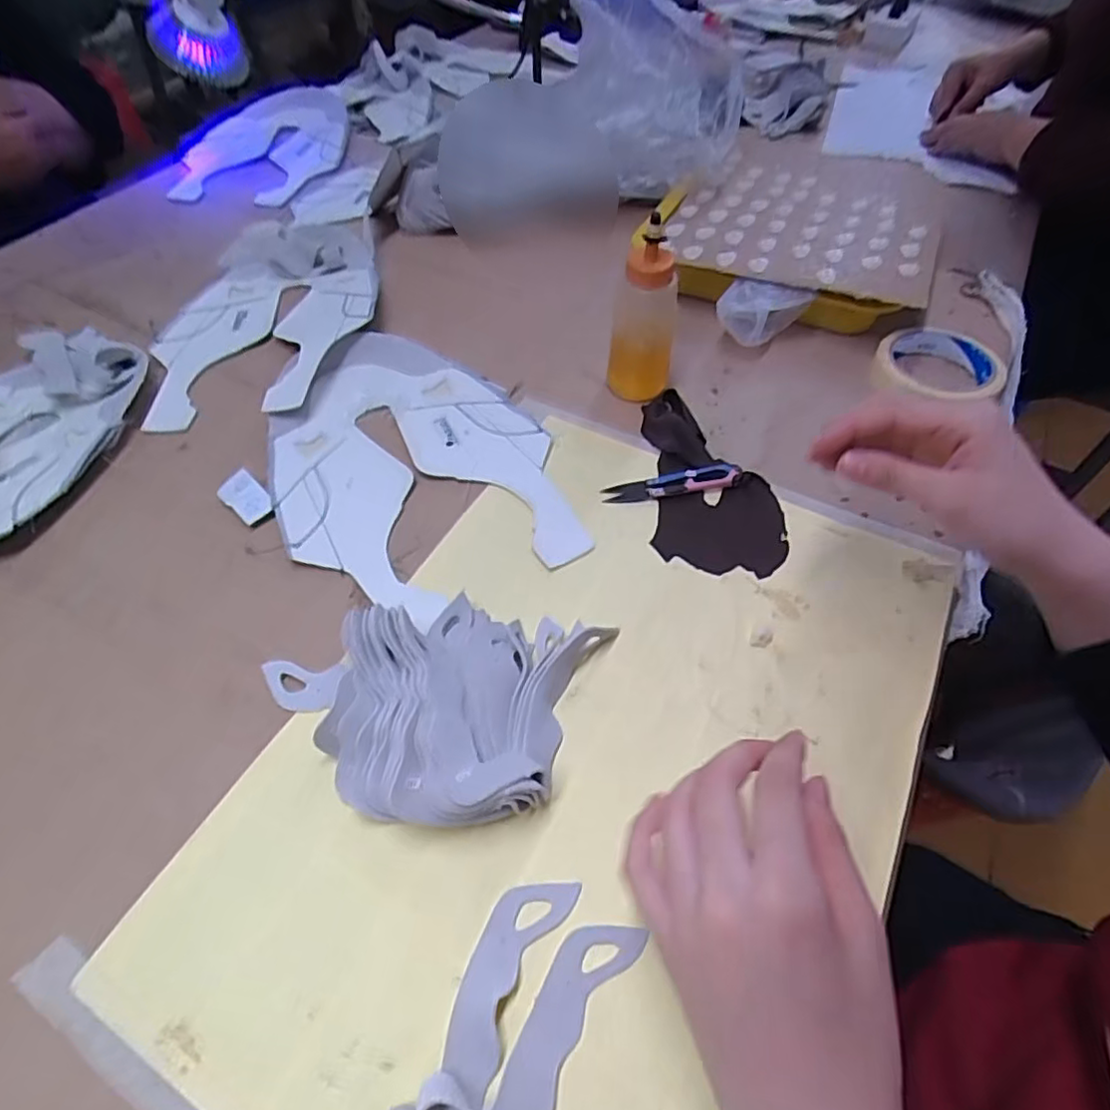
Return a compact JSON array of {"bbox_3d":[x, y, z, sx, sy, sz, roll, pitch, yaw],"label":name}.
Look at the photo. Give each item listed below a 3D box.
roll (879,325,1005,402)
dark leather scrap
[{"bbox_3d":[0.326,-0.158,0.538,0.105,0.019,0.105,0,54,0],"label":"roll"},{"bbox_3d":[0.116,-0.057,0.470,0.091,0.013,0.162,2,54,1],"label":"dark leather scrap"}]

